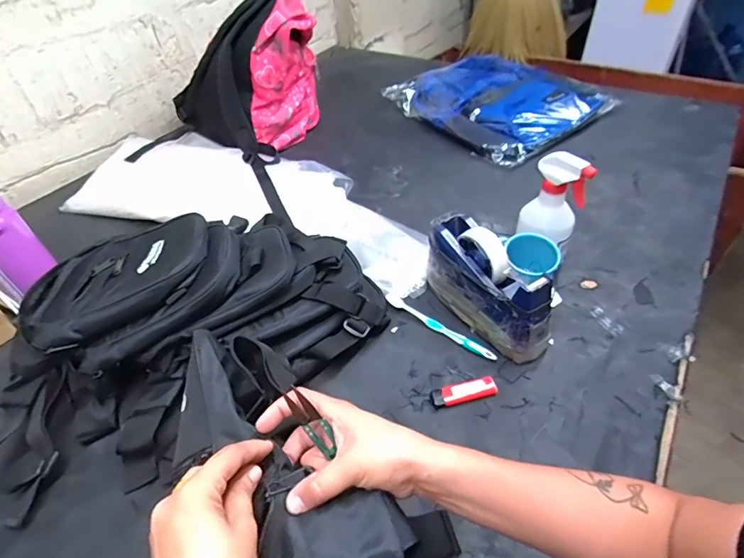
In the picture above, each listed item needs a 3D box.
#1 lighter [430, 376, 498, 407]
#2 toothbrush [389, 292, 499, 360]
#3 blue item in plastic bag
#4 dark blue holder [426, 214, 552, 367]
[{"bbox_3d":[0.114,0.141,0.535,0.081,0.016,0.024,-11,45,-6],"label":"lighter"},{"bbox_3d":[0.093,0.067,0.610,0.179,0.020,0.011,29,54,30],"label":"toothbrush"},{"bbox_3d":[0.297,-0.451,1.072,0.379,0.080,0.454,-32,50,-24],"label":"blue item in plastic bag"},{"bbox_3d":[0.156,0.010,0.593,0.066,0.113,0.200,-26,48,-20],"label":"dark blue holder"}]

